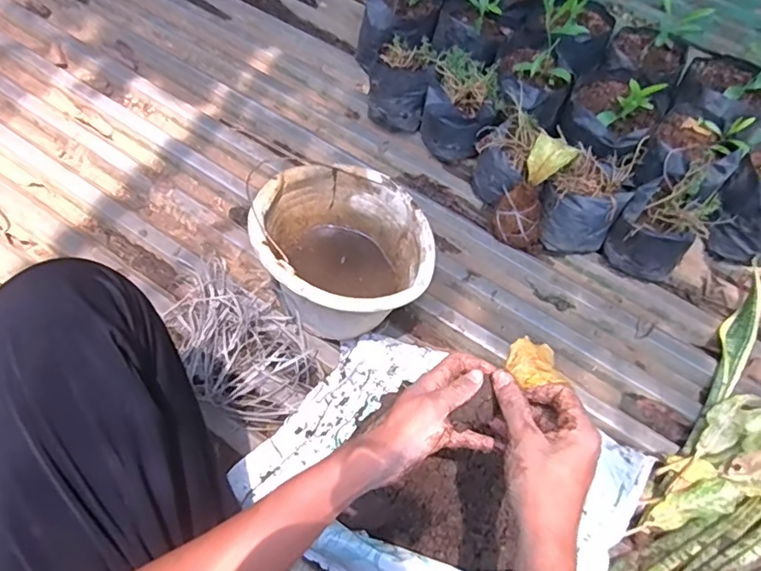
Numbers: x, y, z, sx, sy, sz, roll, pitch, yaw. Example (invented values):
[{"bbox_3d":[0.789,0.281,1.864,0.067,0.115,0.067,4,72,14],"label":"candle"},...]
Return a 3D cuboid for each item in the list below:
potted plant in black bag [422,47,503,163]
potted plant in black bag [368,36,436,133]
[{"bbox_3d":[0.142,-0.319,0.986,0.142,0.124,0.127,32,65,11],"label":"potted plant in black bag"},{"bbox_3d":[0.036,-0.363,1.022,0.114,0.140,0.101,6,63,-1],"label":"potted plant in black bag"}]

